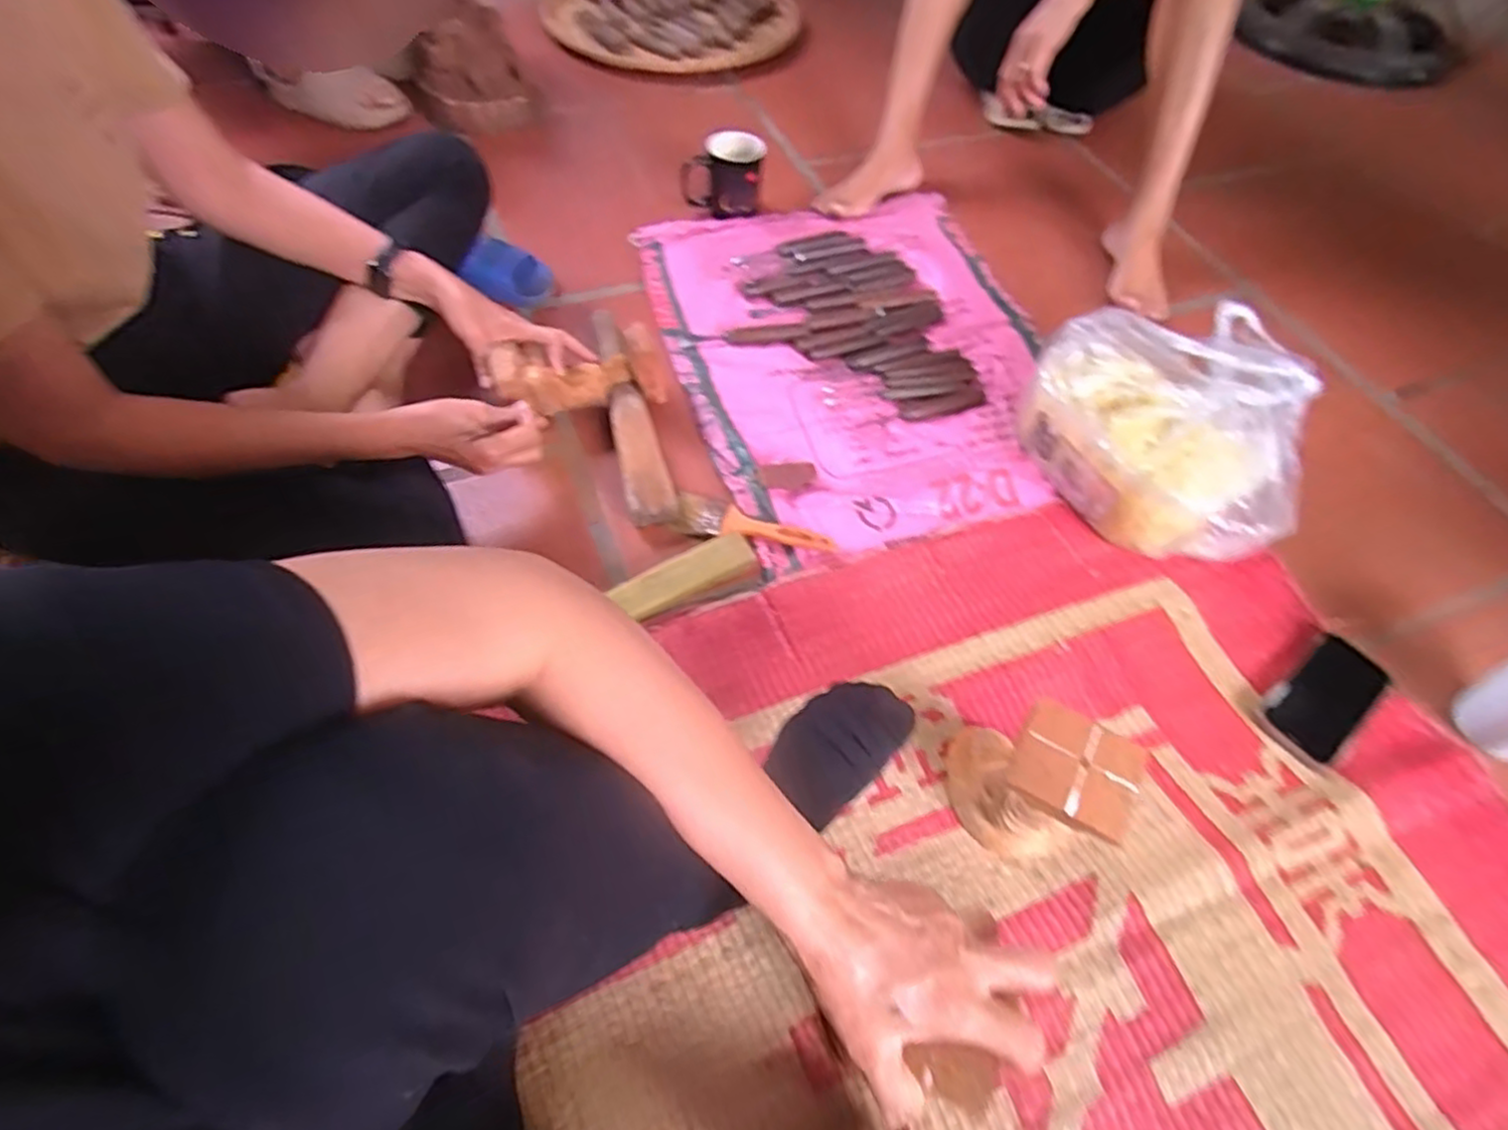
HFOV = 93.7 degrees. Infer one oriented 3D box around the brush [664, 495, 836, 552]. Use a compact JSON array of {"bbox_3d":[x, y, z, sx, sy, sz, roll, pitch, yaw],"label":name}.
[{"bbox_3d":[-0.003,-0.039,0.751,0.172,0.019,0.045,18,59,9],"label":"brush"}]

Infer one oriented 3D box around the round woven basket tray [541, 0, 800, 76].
[{"bbox_3d":[-0.162,-1.110,1.422,0.502,0.064,0.449,-14,59,-11],"label":"round woven basket tray"}]

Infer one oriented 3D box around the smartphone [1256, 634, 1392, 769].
[{"bbox_3d":[0.555,0.127,0.685,0.146,0.004,0.071,-34,65,-20],"label":"smartphone"}]

